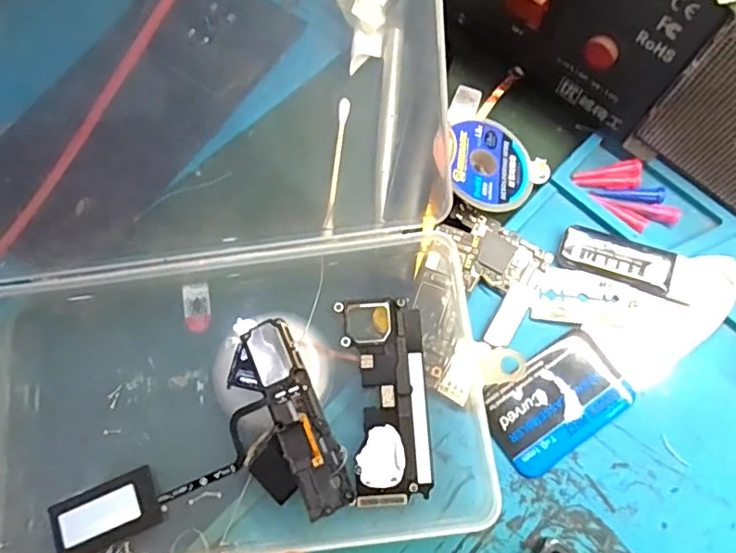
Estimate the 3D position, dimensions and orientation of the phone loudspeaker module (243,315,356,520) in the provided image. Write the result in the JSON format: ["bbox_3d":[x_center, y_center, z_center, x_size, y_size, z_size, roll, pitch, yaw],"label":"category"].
[{"bbox_3d":[-0.025,0.048,0.198,0.017,0.006,0.067,-23,72,-9],"label":"phone loudspeaker module"}]

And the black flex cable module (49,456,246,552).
[{"bbox_3d":[-0.076,0.076,0.195,0.066,0.004,0.020,-22,72,-8],"label":"black flex cable module"}]

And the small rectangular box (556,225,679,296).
[{"bbox_3d":[0.102,-0.008,0.231,0.044,0.006,0.021,19,71,6],"label":"small rectangular box"}]

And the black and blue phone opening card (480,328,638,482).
[{"bbox_3d":[0.071,0.046,0.214,0.054,0.004,0.035,-32,74,-12],"label":"black and blue phone opening card"}]

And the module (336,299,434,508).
[{"bbox_3d":[0.007,0.043,0.201,0.027,0.004,0.069,-5,75,-1],"label":"module"}]

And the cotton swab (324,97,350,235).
[{"bbox_3d":[-0.014,-0.050,0.247,0.004,0.004,0.066,6,70,1],"label":"cotton swab"}]

